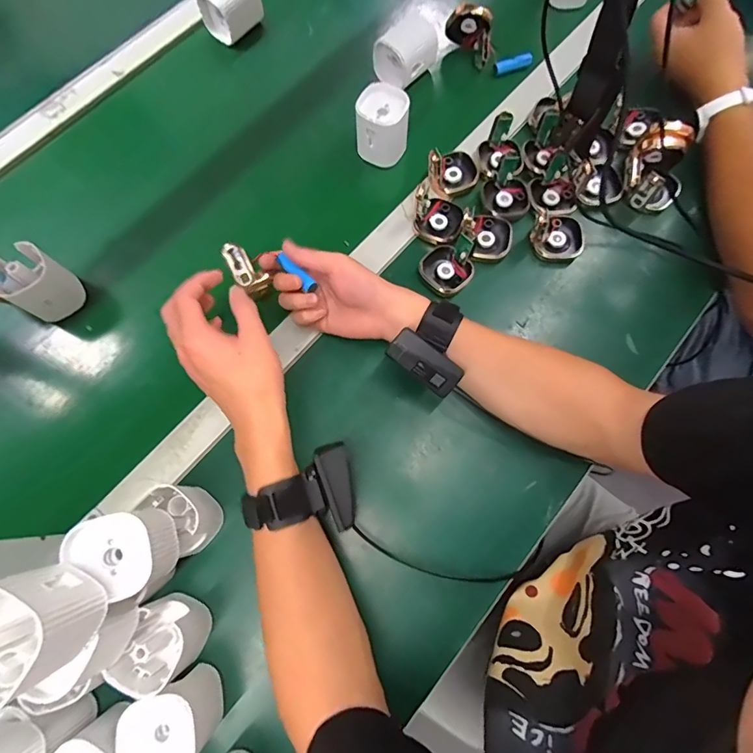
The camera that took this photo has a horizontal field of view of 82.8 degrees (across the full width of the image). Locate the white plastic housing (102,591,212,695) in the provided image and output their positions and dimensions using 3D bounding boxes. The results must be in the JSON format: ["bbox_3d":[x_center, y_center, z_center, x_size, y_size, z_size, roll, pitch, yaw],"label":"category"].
[{"bbox_3d":[-0.173,0.217,0.349,0.053,0.063,0.057,20,75,5],"label":"white plastic housing"}]

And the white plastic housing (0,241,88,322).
[{"bbox_3d":[-0.349,-0.096,0.441,0.062,0.054,0.057,33,76,9],"label":"white plastic housing"}]

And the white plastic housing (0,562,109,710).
[{"bbox_3d":[-0.197,0.143,0.240,0.058,0.072,0.059,-36,77,-11],"label":"white plastic housing"}]

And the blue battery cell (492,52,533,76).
[{"bbox_3d":[0.175,-0.402,0.549,0.050,0.014,0.013,9,73,37],"label":"blue battery cell"}]

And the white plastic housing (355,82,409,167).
[{"bbox_3d":[0.006,-0.294,0.501,0.058,0.061,0.058,1,73,0],"label":"white plastic housing"}]

